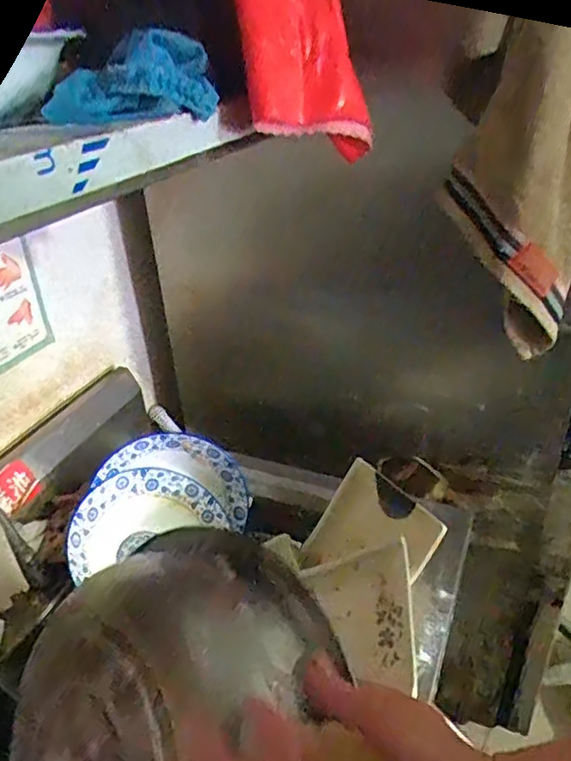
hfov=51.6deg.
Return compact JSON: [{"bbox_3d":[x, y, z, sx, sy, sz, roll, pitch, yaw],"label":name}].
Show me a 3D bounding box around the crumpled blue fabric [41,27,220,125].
[{"bbox_3d":[-0.115,-0.220,0.436,0.120,0.070,0.024,-14,-7,-6],"label":"crumpled blue fabric"}]

